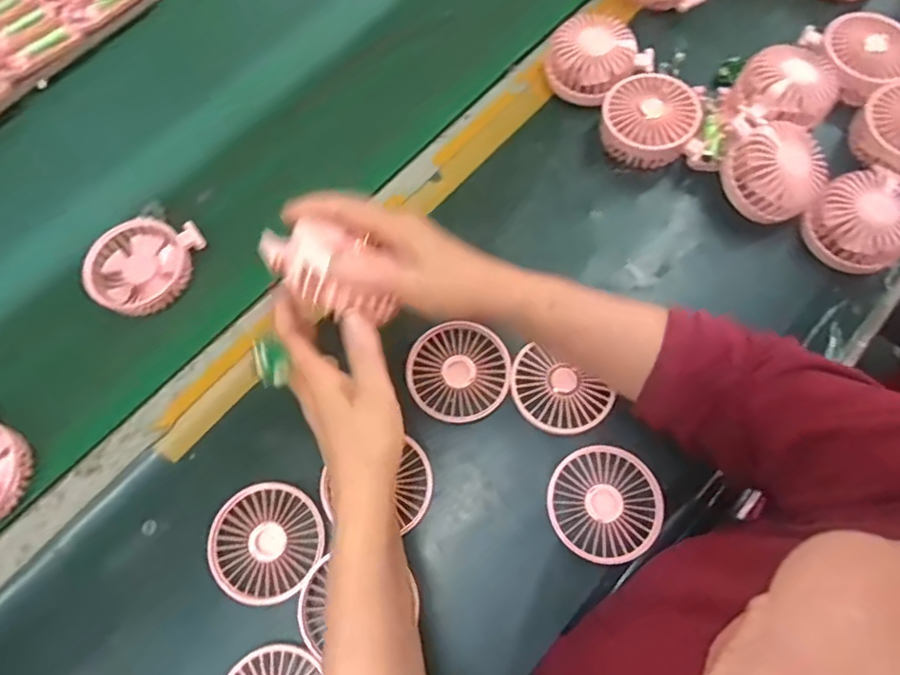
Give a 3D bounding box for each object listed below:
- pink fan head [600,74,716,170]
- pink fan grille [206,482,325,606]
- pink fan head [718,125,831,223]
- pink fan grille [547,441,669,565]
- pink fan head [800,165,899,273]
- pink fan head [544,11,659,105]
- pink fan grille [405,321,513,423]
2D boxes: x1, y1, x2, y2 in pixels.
[{"bbox_3d":[0.193,-0.199,0.560,0.091,0.046,0.088,-1,70,2],"label":"pink fan head"},{"bbox_3d":[-0.145,0.161,0.462,0.085,0.009,0.085,-1,70,2],"label":"pink fan grille"},{"bbox_3d":[0.290,-0.148,0.526,0.083,0.054,0.080,40,76,15],"label":"pink fan head"},{"bbox_3d":[0.123,0.132,0.467,0.086,0.006,0.087,-1,70,2],"label":"pink fan grille"},{"bbox_3d":[0.369,-0.105,0.514,0.089,0.048,0.081,-1,70,2],"label":"pink fan head"},{"bbox_3d":[0.144,-0.282,0.591,0.088,0.046,0.094,-1,70,2],"label":"pink fan head"},{"bbox_3d":[0.008,0.028,0.503,0.085,0.009,0.085,-1,70,2],"label":"pink fan grille"}]

